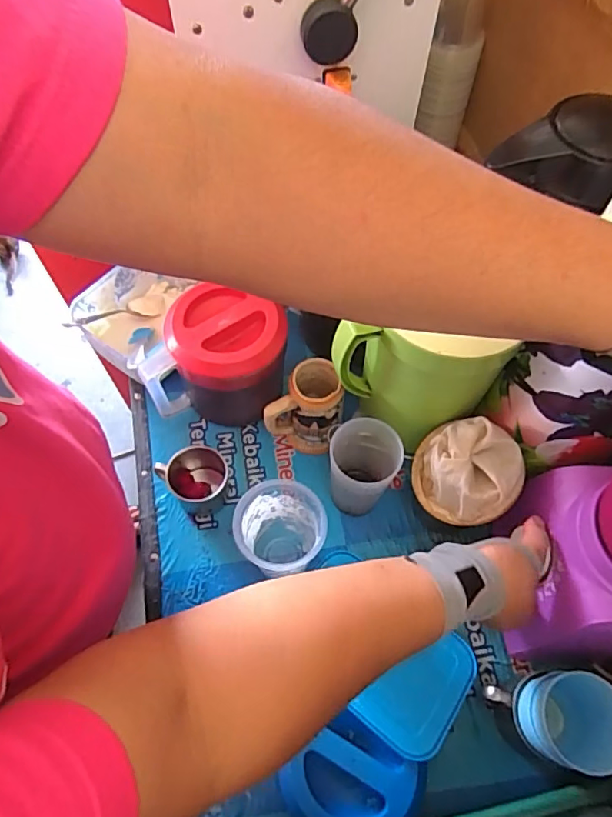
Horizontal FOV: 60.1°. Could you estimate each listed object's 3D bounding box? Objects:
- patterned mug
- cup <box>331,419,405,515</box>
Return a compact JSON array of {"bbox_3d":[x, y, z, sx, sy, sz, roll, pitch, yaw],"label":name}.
[{"bbox_3d":[-0.001,-0.002,0.648,0.087,0.114,0.072,6,63,3],"label":"patterned mug"},{"bbox_3d":[0.064,0.072,0.602,0.071,0.121,0.074,0,63,0],"label":"cup"}]

